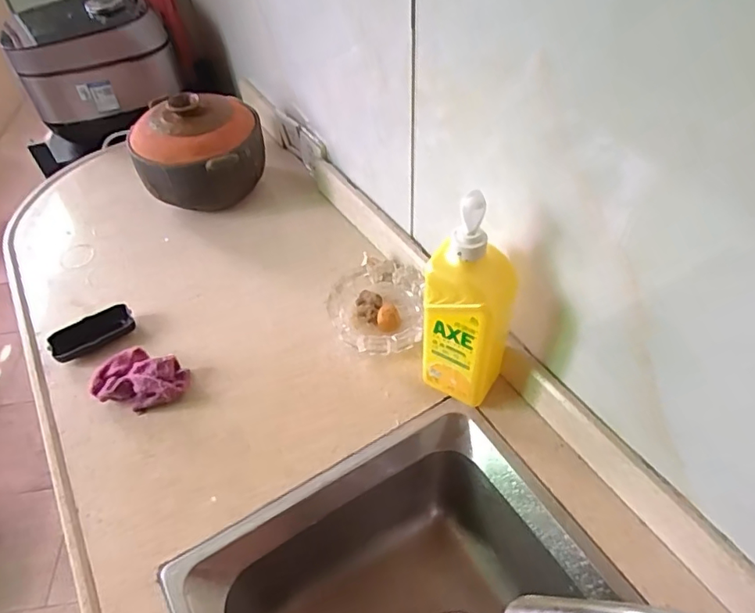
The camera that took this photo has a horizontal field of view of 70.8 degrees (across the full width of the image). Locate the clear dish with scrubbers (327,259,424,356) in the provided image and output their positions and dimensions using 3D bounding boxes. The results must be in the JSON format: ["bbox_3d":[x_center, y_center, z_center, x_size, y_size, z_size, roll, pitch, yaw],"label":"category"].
[{"bbox_3d":[0.000,0.001,0.765,0.132,0.044,0.168,2,47,3],"label":"clear dish with scrubbers"}]

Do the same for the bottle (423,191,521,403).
[{"bbox_3d":[0.102,0.006,0.593,0.087,0.281,0.068,24,52,22],"label":"bottle"}]

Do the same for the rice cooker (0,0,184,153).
[{"bbox_3d":[-0.623,-0.536,1.165,0.295,0.219,0.312,-26,51,-21],"label":"rice cooker"}]

